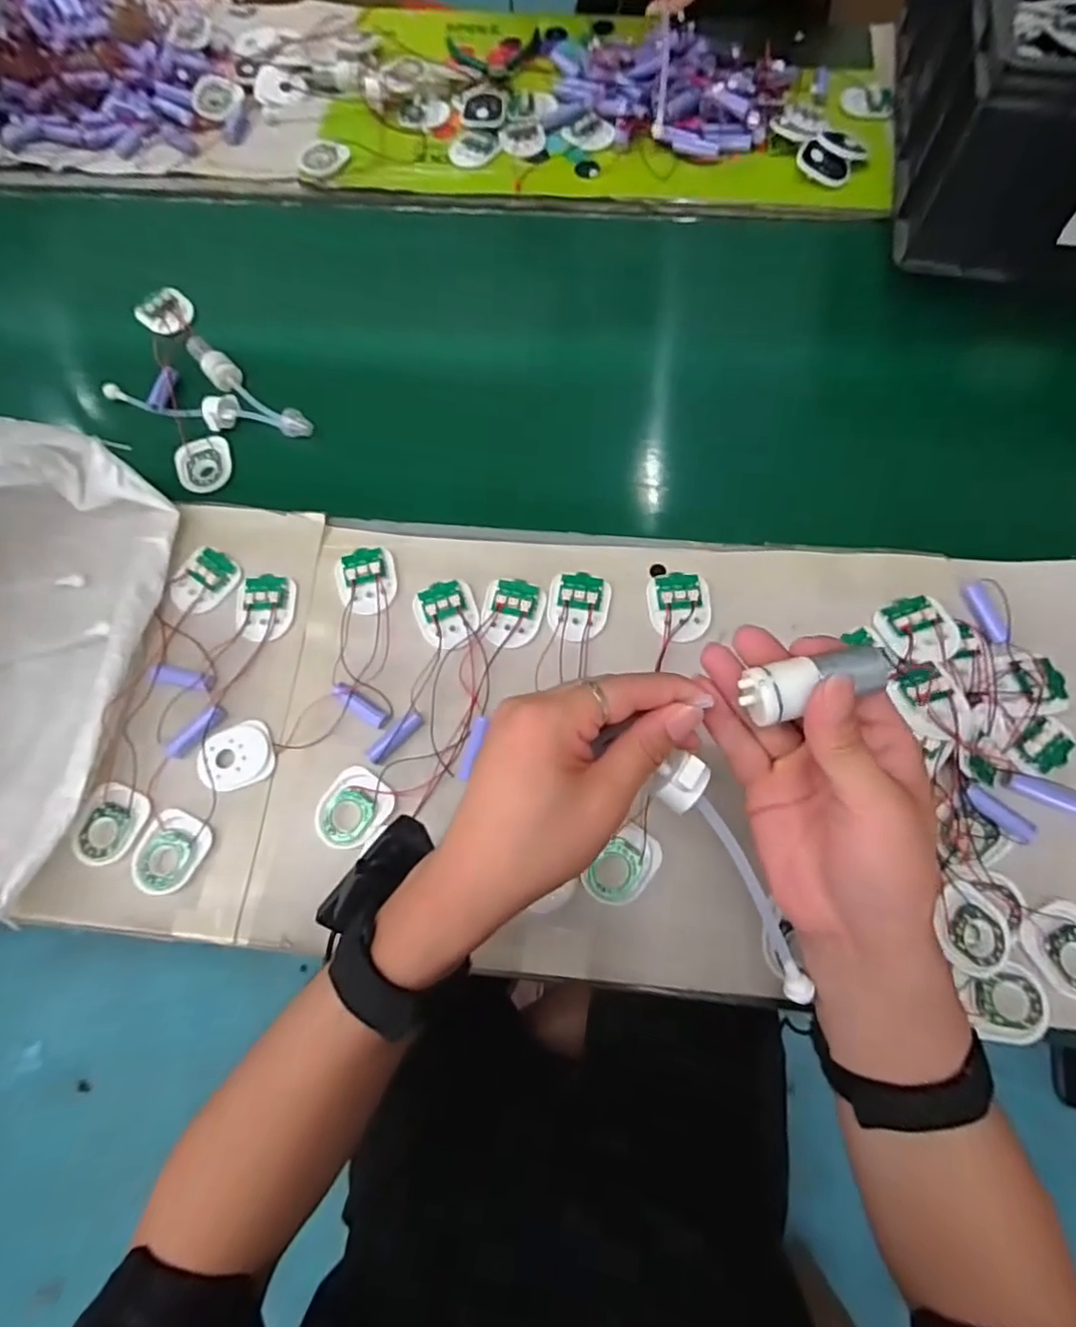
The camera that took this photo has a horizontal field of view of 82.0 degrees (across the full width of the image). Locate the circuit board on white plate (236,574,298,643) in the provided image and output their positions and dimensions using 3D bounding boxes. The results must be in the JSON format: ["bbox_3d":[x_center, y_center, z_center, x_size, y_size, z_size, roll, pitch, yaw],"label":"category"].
[{"bbox_3d":[-0.225,-0.047,0.511,0.046,0.007,0.058,-3,71,1],"label":"circuit board on white plate"}]

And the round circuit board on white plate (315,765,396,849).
[{"bbox_3d":[-0.137,0.108,0.457,0.048,0.007,0.055,34,75,12],"label":"round circuit board on white plate"}]

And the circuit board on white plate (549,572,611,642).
[{"bbox_3d":[0.033,-0.045,0.496,0.047,0.008,0.058,10,71,5],"label":"circuit board on white plate"}]

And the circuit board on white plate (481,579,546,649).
[{"bbox_3d":[-0.021,-0.041,0.497,0.048,0.009,0.057,11,71,6],"label":"circuit board on white plate"}]

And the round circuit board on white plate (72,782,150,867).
[{"bbox_3d":[-0.320,0.119,0.463,0.045,0.009,0.059,15,72,7],"label":"round circuit board on white plate"}]

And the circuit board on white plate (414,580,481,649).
[{"bbox_3d":[-0.072,-0.039,0.498,0.049,0.008,0.058,-18,71,-4],"label":"circuit board on white plate"}]

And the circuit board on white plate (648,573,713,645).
[{"bbox_3d":[0.113,-0.045,0.492,0.047,0.009,0.056,-4,71,1],"label":"circuit board on white plate"}]

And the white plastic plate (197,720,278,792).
[{"bbox_3d":[-0.229,0.070,0.470,0.053,0.010,0.047,-23,72,-6],"label":"white plastic plate"}]

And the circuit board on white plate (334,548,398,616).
[{"bbox_3d":[-0.141,-0.068,0.512,0.048,0.010,0.061,-17,71,-4],"label":"circuit board on white plate"}]

